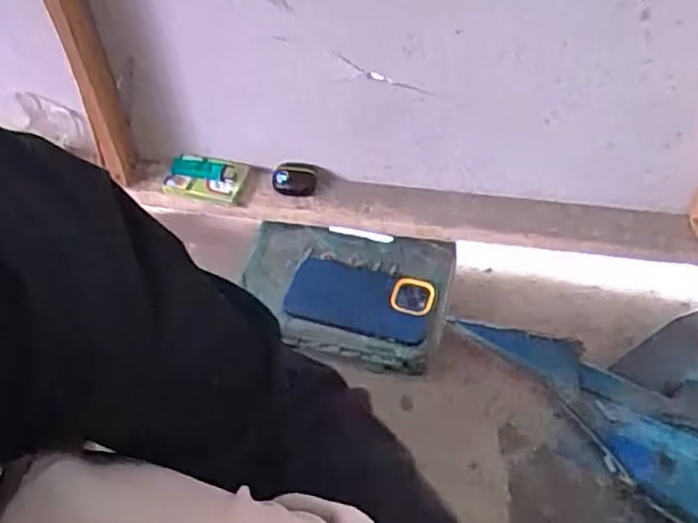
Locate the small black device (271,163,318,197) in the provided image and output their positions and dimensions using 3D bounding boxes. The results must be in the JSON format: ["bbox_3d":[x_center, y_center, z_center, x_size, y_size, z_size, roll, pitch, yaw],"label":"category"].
[{"bbox_3d":[-0.067,-0.102,0.853,0.053,0.026,0.034,-3,53,2],"label":"small black device"}]

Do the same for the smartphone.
[{"bbox_3d":[0.011,0.045,0.815,0.166,0.015,0.094,12,55,13],"label":"smartphone"}]

